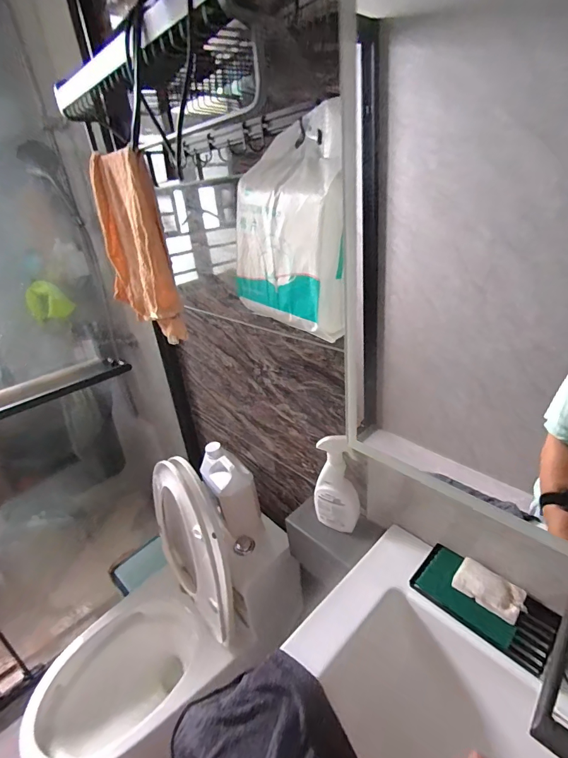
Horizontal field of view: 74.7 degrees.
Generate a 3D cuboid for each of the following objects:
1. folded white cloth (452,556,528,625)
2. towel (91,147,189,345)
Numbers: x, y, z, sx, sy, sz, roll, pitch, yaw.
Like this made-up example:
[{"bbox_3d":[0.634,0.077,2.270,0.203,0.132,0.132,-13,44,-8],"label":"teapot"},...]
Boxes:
[{"bbox_3d":[0.345,0.355,0.627,0.060,0.023,0.102,-28,35,-36],"label":"folded white cloth"},{"bbox_3d":[-0.306,-0.266,0.796,0.066,0.360,0.225,-26,34,-34],"label":"towel"}]

